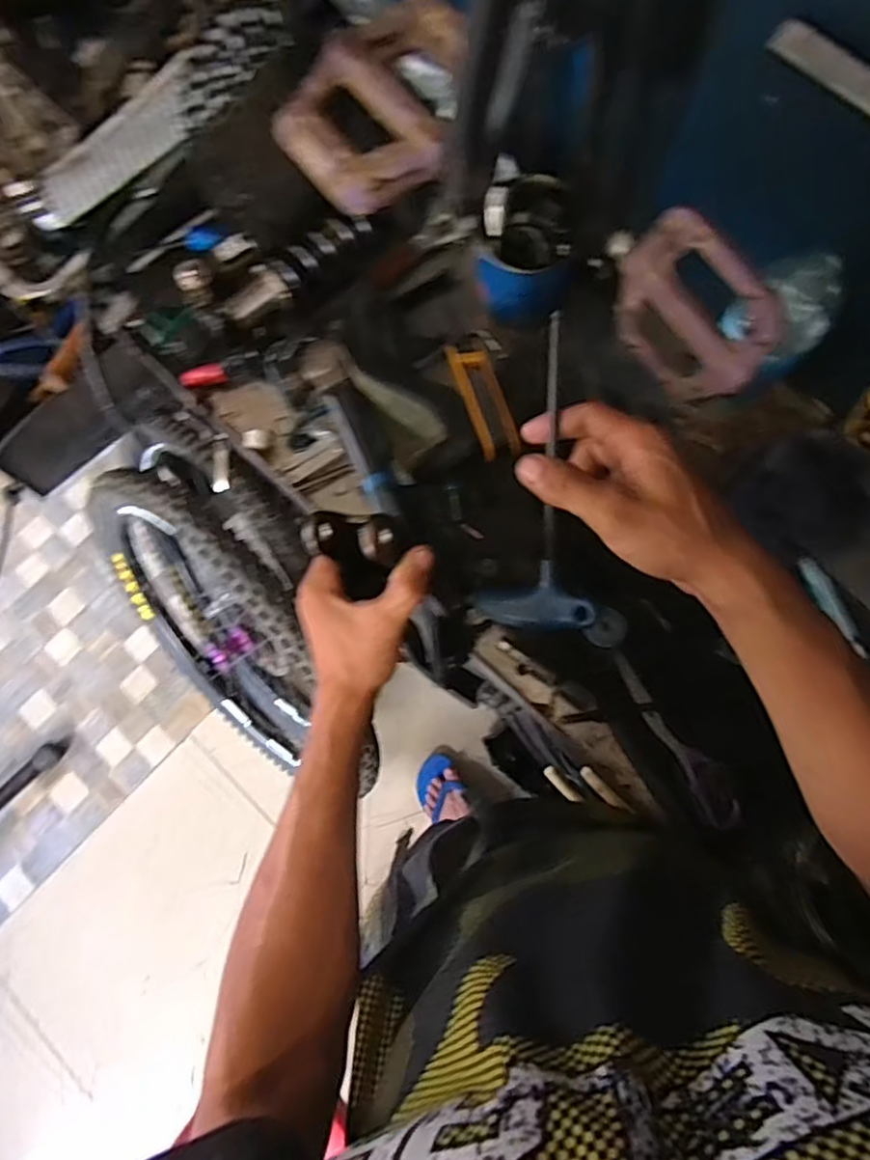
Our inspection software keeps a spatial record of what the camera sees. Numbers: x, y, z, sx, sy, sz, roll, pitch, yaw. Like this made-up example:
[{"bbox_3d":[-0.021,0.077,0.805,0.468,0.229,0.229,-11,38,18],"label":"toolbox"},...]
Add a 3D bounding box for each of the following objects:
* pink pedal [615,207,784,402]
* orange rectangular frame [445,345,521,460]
[{"bbox_3d":[0.146,-0.150,0.361,0.016,0.101,0.095,-36,78,-7],"label":"pink pedal"},{"bbox_3d":[0.049,-0.179,0.627,0.039,0.012,0.126,-18,77,-2],"label":"orange rectangular frame"}]

